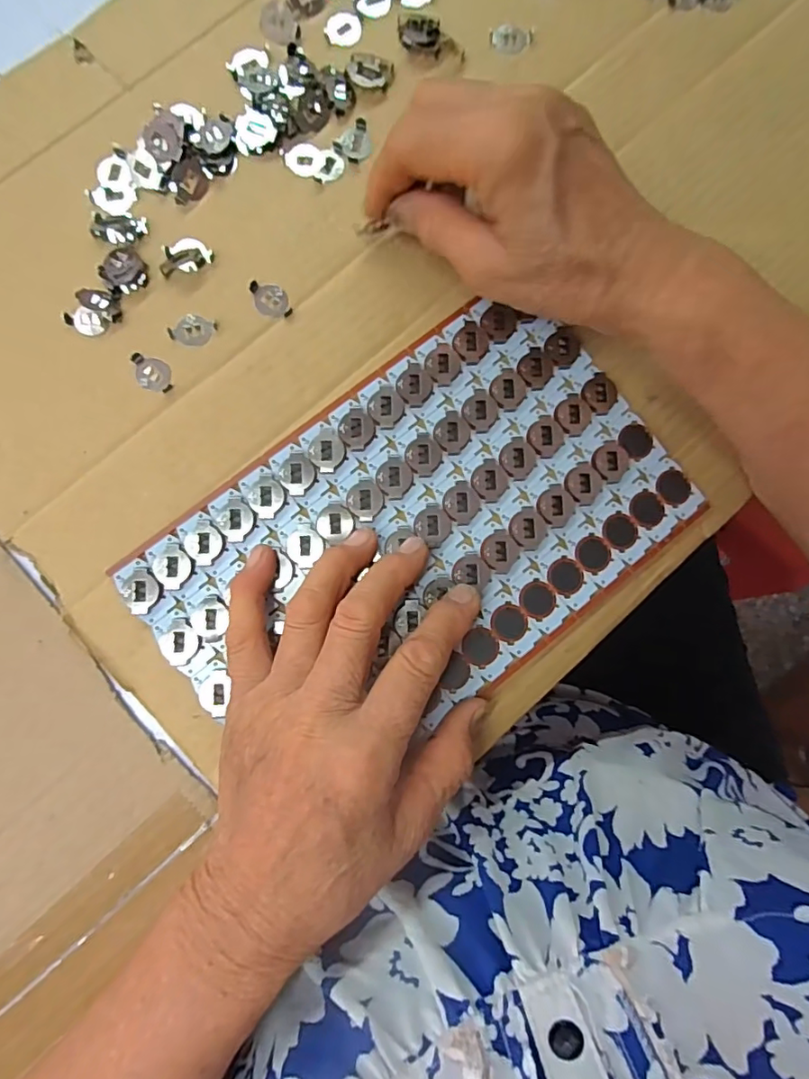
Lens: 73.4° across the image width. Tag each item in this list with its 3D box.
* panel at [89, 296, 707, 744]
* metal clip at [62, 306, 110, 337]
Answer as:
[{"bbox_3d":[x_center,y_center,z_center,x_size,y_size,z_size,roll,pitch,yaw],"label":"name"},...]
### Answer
[{"bbox_3d":[0.007,-0.002,0.263,0.248,0.006,0.149,-37,88,-5],"label":"panel"},{"bbox_3d":[-0.154,-0.106,0.264,0.020,0.004,0.012,4,85,-3],"label":"metal clip"}]

